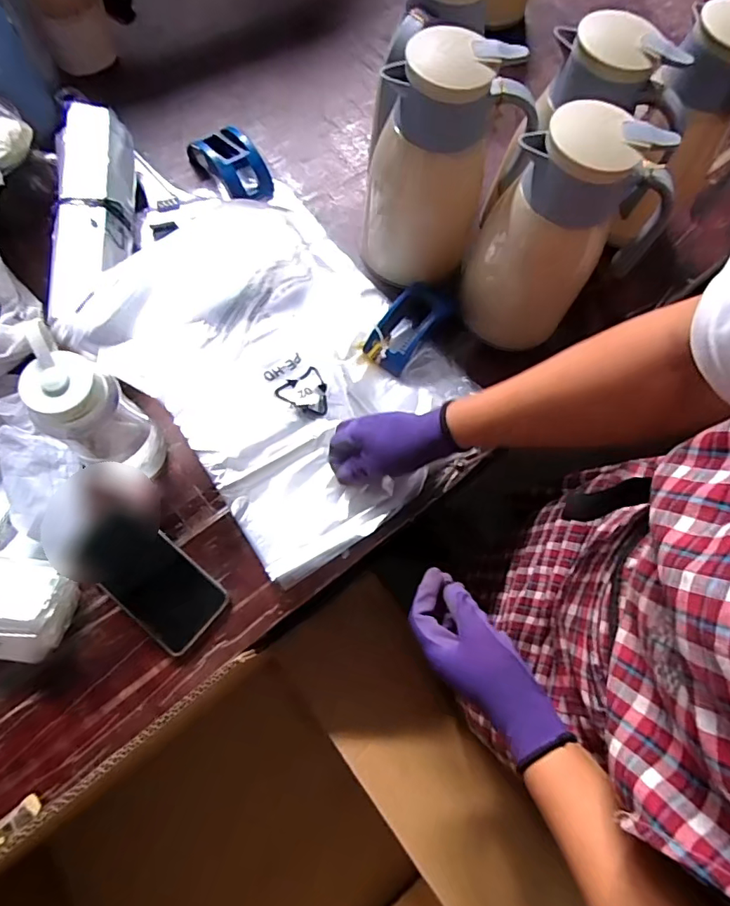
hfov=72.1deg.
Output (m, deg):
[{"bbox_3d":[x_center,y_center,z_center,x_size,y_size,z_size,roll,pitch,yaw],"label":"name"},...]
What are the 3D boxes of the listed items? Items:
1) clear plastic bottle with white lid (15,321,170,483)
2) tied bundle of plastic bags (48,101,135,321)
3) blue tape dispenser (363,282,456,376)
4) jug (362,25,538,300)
[{"bbox_3d":[-0.258,-0.030,0.485,0.058,0.187,0.074,8,68,1],"label":"clear plastic bottle with white lid"},{"bbox_3d":[-0.334,-0.312,0.629,0.077,0.068,0.276,-6,69,-6],"label":"tied bundle of plastic bags"},{"bbox_3d":[0.057,-0.161,0.637,0.062,0.040,0.125,36,70,11],"label":"blue tape dispenser"},{"bbox_3d":[0.078,-0.313,0.578,0.154,0.251,0.115,8,68,0],"label":"jug"}]

